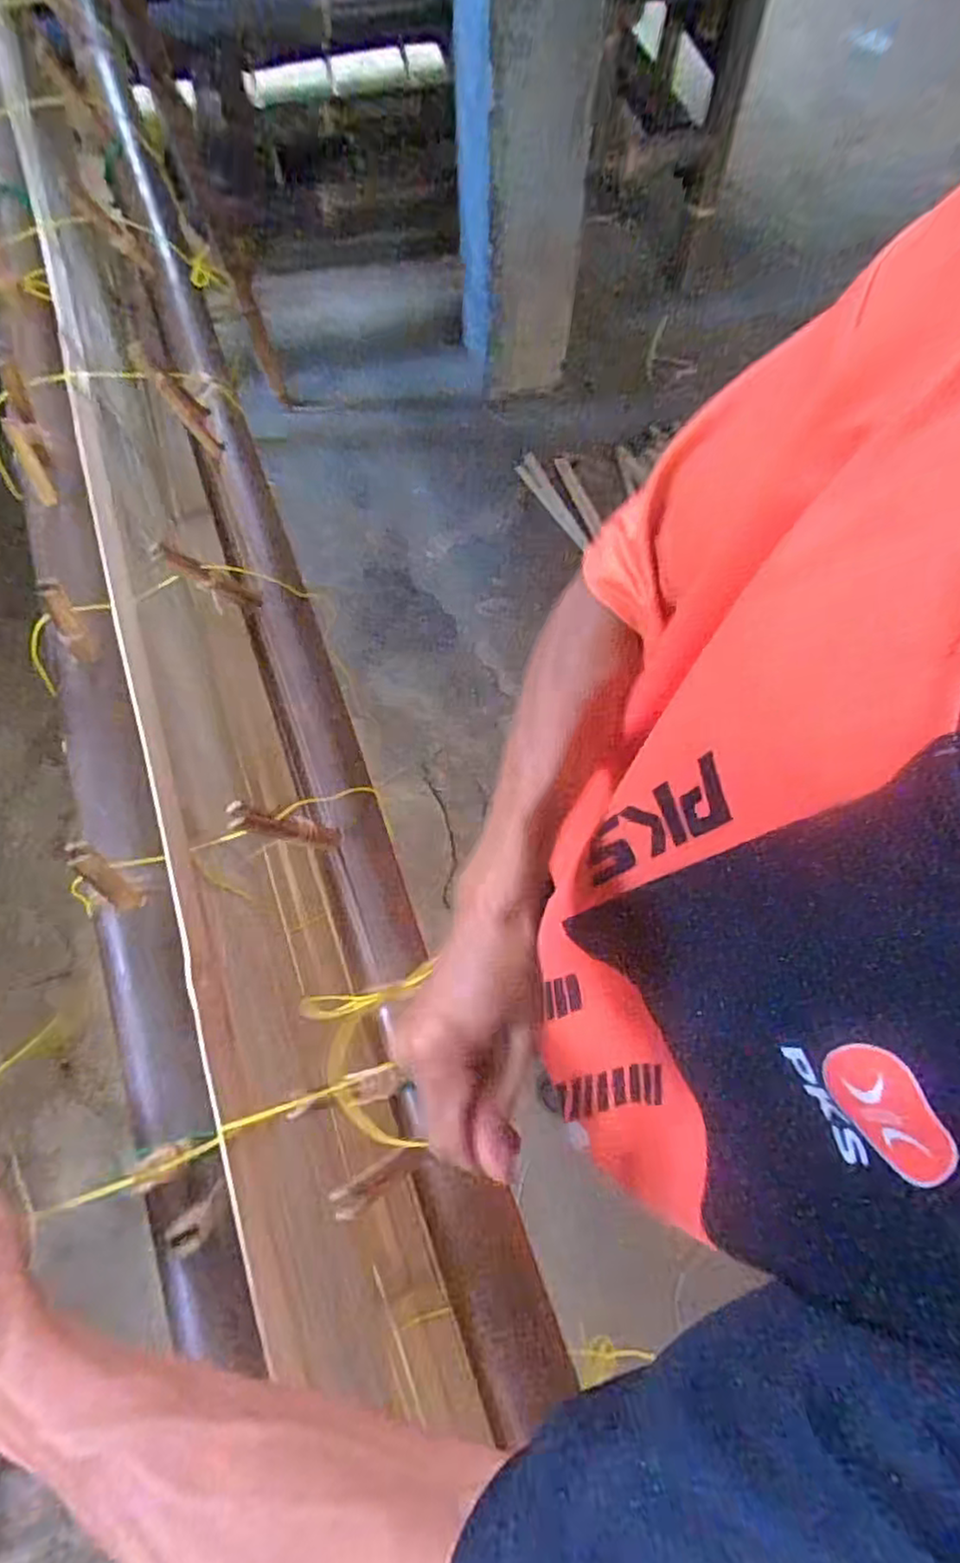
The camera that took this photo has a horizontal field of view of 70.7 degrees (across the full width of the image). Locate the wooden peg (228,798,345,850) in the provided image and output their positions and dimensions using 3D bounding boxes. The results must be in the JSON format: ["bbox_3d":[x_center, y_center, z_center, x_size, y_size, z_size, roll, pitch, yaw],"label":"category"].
[{"bbox_3d":[-0.109,0.026,0.388,0.009,0.087,0.015,-22,68,23],"label":"wooden peg"}]

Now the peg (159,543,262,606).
[{"bbox_3d":[-0.180,-0.136,0.457,0.014,0.081,0.015,-25,68,24],"label":"peg"}]

